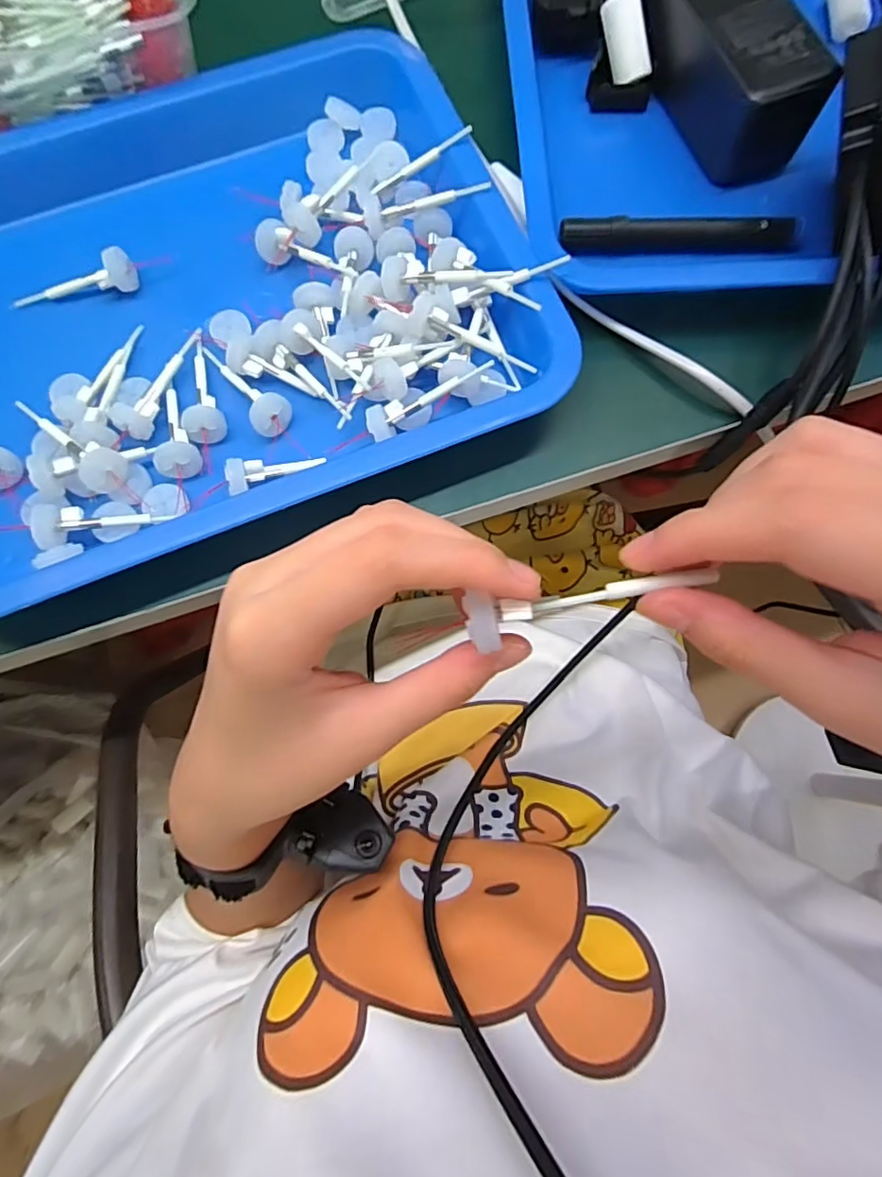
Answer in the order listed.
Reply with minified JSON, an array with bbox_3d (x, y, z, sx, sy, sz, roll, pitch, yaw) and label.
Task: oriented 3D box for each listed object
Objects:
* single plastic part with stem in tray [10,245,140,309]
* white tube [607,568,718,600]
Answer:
[{"bbox_3d":[-0.197,-0.160,0.300,0.066,0.021,0.015,-21,77,-5],"label":"single plastic part with stem in tray"},{"bbox_3d":[0.061,-0.001,0.159,0.027,0.004,0.005,-8,76,11],"label":"white tube"}]

